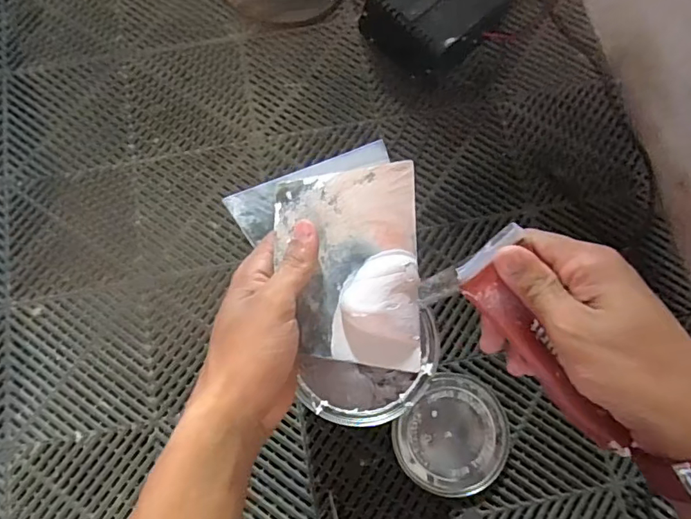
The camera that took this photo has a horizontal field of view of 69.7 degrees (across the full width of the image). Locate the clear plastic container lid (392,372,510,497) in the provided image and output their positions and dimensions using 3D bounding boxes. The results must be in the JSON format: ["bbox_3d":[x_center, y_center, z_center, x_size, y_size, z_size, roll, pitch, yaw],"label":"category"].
[{"bbox_3d":[0.150,0.242,0.677,0.141,0.013,0.149,0,75,0],"label":"clear plastic container lid"}]

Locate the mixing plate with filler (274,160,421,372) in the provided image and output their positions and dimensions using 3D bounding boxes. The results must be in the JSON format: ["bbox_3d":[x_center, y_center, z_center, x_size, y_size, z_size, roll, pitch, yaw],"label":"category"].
[{"bbox_3d":[0.003,0.002,0.338,0.096,0.014,0.138,0,81,-6],"label":"mixing plate with filler"}]

